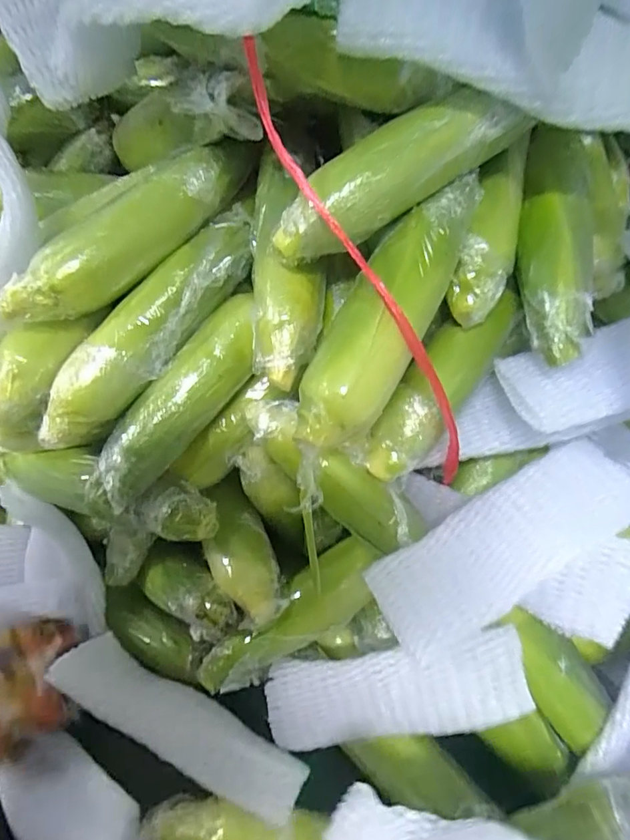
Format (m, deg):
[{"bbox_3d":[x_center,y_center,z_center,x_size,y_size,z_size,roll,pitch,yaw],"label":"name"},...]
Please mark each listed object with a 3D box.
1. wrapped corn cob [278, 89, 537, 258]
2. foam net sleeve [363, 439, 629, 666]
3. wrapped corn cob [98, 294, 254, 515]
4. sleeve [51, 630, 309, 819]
[{"bbox_3d":[0.053,-0.160,0.320,0.177,0.045,0.035,-30,48,1],"label":"wrapped corn cob"},{"bbox_3d":[0.136,0.085,0.347,0.199,0.019,0.070,-31,50,-6],"label":"foam net sleeve"},{"bbox_3d":[-0.101,-0.015,0.375,0.049,0.051,0.176,32,82,29],"label":"wrapped corn cob"},{"bbox_3d":[-0.109,0.244,0.389,0.208,0.042,0.062,23,49,13],"label":"sleeve"}]

